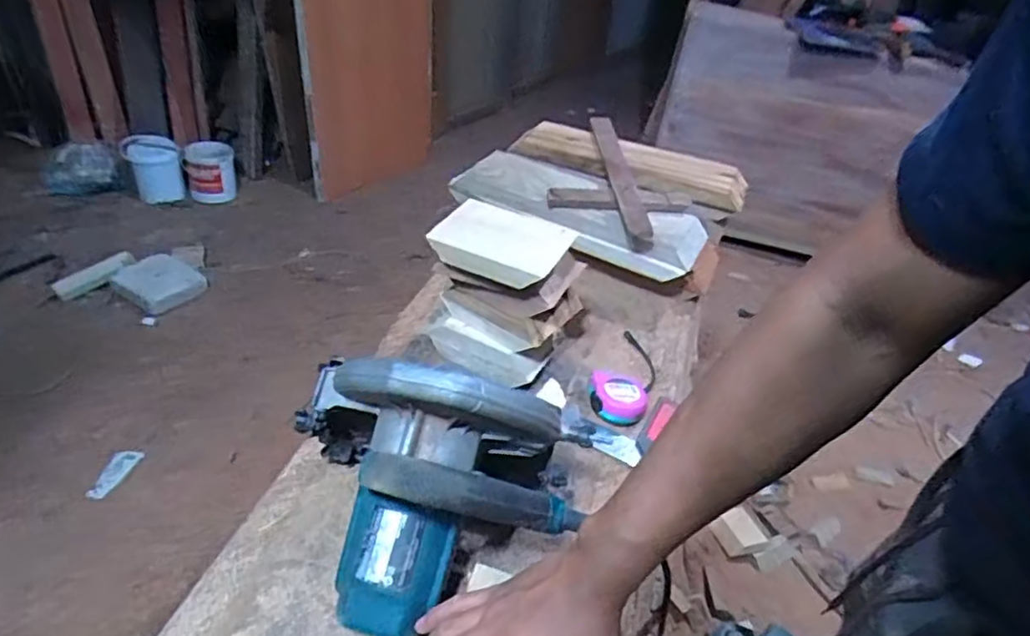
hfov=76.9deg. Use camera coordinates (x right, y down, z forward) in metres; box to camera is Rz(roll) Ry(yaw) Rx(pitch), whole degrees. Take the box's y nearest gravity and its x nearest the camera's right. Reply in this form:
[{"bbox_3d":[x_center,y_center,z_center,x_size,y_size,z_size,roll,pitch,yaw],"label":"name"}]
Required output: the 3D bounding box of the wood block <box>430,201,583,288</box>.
[{"bbox_3d":[-0.012,-0.088,0.768,0.146,0.034,0.123,21,37,15],"label":"wood block"}]

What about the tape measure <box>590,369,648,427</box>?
[{"bbox_3d":[0.127,0.095,0.795,0.068,0.031,0.068,10,36,1],"label":"tape measure"}]

